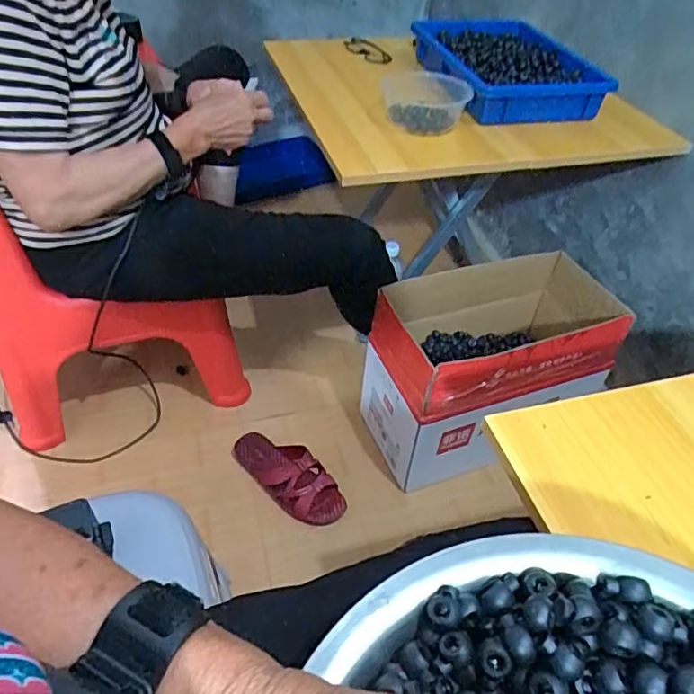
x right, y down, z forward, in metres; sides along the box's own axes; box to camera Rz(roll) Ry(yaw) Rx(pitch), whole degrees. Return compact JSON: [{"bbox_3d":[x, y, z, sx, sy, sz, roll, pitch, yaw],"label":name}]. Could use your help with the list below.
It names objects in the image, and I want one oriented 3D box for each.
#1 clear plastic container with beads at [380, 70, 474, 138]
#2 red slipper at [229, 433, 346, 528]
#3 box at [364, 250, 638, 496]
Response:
[{"bbox_3d":[0.139,-0.428,0.977,0.150,0.049,0.165,4,45,-1],"label":"clear plastic container with beads"},{"bbox_3d":[-0.106,0.224,0.998,0.235,0.046,0.091,34,51,26],"label":"red slipper"},{"bbox_3d":[0.282,0.028,1.029,0.467,0.277,0.243,-12,47,-17],"label":"box"}]

